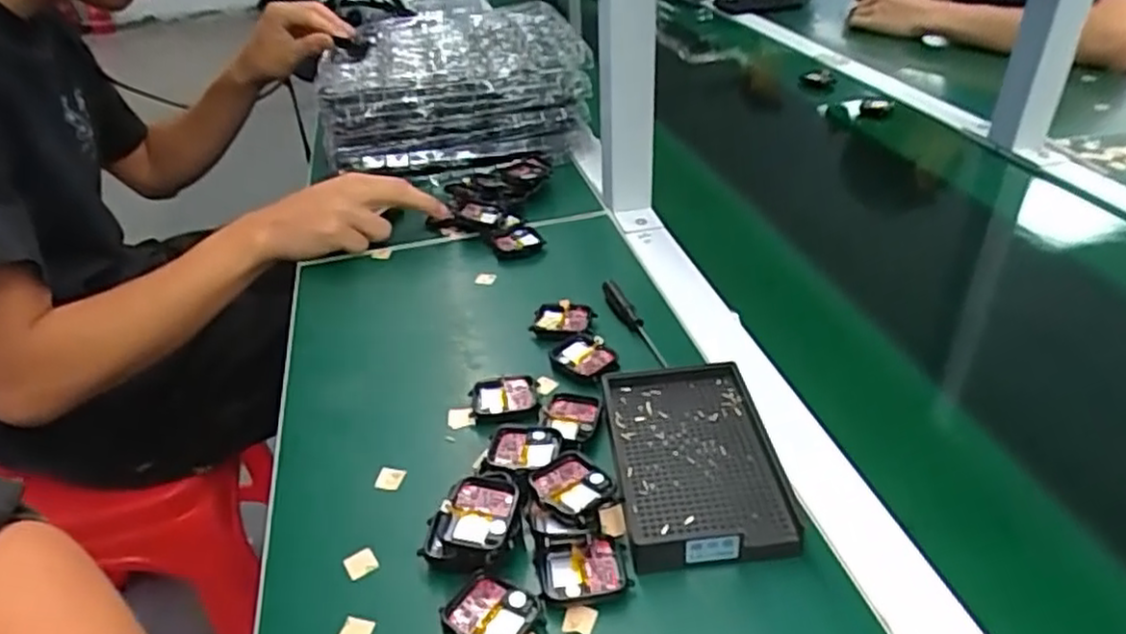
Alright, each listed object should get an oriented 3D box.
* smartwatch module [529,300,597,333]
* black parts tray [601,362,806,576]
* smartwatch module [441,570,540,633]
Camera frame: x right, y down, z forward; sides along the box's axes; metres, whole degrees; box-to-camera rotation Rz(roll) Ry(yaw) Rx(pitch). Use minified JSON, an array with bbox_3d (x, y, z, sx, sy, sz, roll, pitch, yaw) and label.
[{"bbox_3d":[0.000,0.001,0.561,0.043,0.008,0.038,8,36,16],"label":"smartwatch module"},{"bbox_3d":[0.077,0.082,0.429,0.092,0.019,0.140,-5,35,-2],"label":"black parts tray"},{"bbox_3d":[-0.037,0.150,0.360,0.043,0.013,0.036,13,38,22],"label":"smartwatch module"}]

